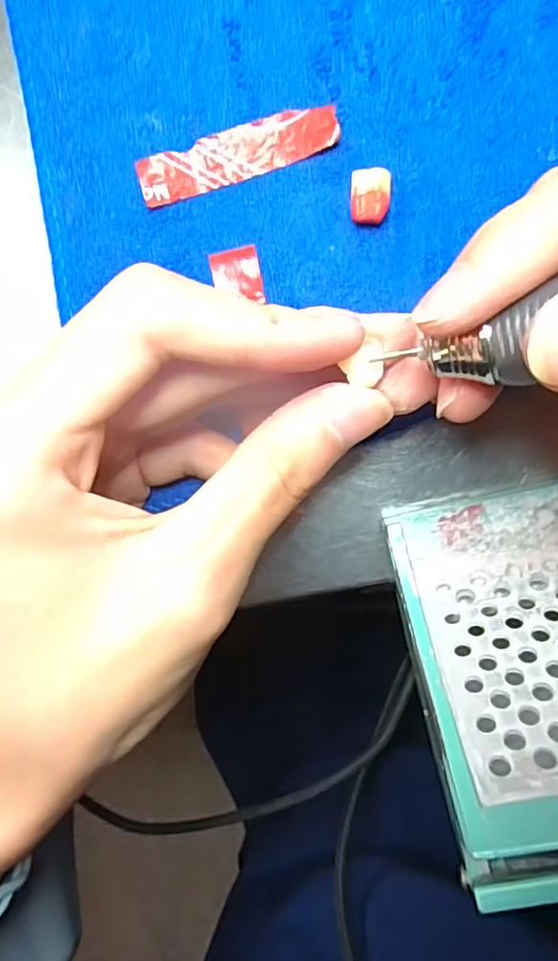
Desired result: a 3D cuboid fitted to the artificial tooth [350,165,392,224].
[{"bbox_3d":[0.025,-0.078,0.171,0.011,0.010,0.014,2,93,7],"label":"artificial tooth"}]

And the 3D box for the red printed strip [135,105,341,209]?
[{"bbox_3d":[-0.012,-0.094,0.177,0.058,0.004,0.014,-15,91,8],"label":"red printed strip"}]

